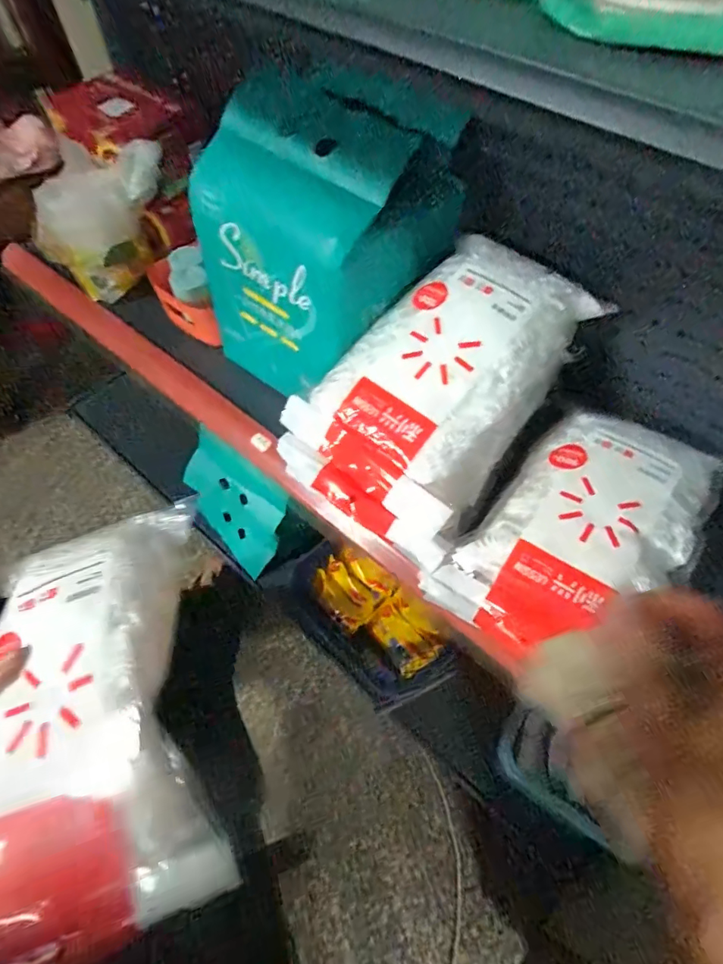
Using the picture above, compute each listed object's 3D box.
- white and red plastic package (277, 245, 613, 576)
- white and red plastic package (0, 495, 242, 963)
[{"bbox_3d":[0.067,-0.094,0.478,0.196,0.090,0.289,34,86,13],"label":"white and red plastic package"},{"bbox_3d":[-0.192,0.143,0.311,0.174,0.040,0.257,-16,58,-9],"label":"white and red plastic package"}]

